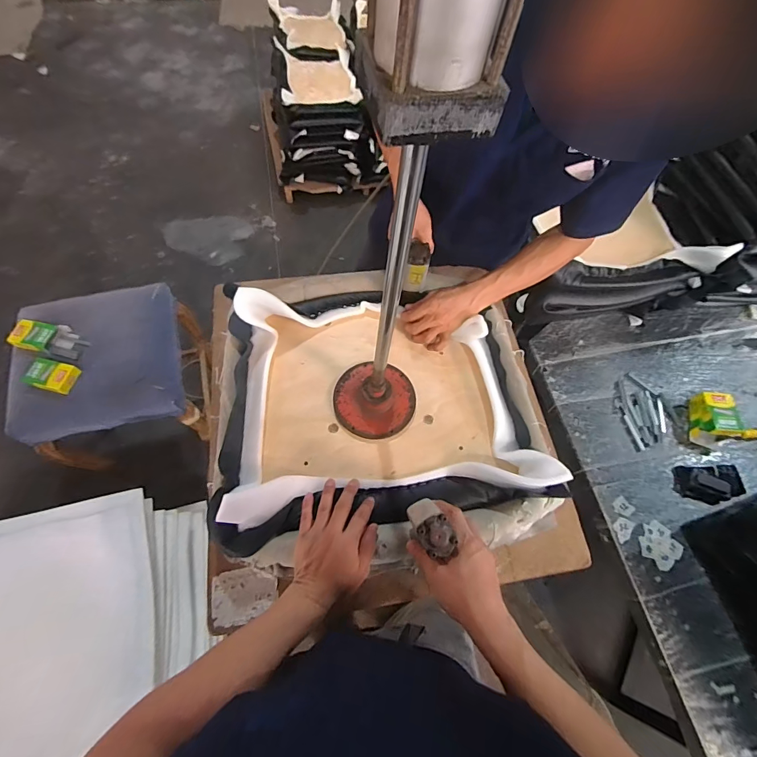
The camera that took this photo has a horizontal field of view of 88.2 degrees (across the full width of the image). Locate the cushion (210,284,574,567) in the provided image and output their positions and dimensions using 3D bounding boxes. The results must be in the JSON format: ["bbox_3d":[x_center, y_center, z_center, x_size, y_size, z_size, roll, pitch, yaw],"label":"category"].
[{"bbox_3d":[0.002,0.037,0.690,0.516,0.142,0.452,-2,60,-4],"label":"cushion"}]

